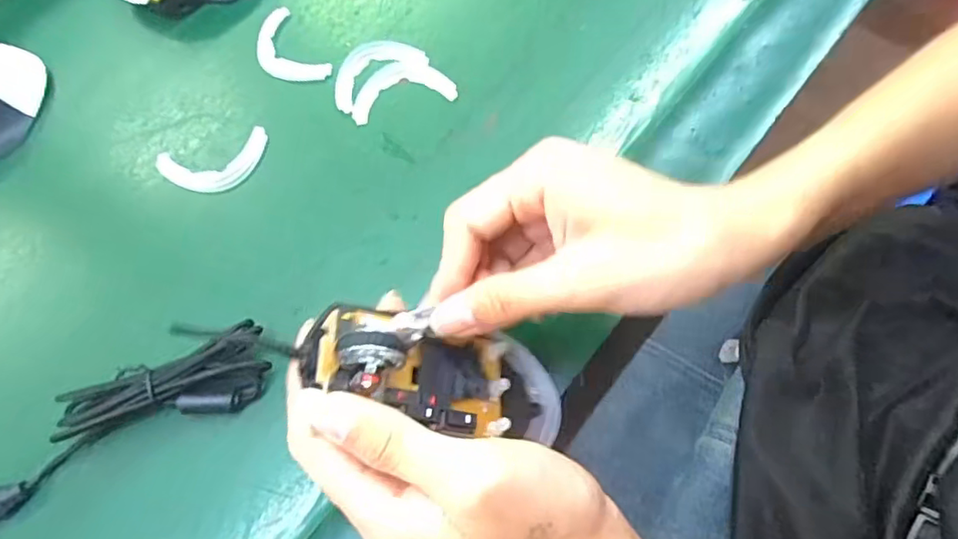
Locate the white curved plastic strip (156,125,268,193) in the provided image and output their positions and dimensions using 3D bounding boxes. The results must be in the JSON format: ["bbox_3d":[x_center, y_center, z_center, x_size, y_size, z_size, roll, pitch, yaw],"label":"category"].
[{"bbox_3d":[-0.154,-0.061,0.348,0.063,0.004,0.034,-18,69,-6],"label":"white curved plastic strip"}]

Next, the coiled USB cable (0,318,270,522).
[{"bbox_3d":[-0.181,0.075,0.284,0.167,0.022,0.040,-25,70,-9],"label":"coiled USB cable"}]

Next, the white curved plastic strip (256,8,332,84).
[{"bbox_3d":[-0.123,-0.139,0.380,0.034,0.006,0.061,-35,72,-12],"label":"white curved plastic strip"}]

